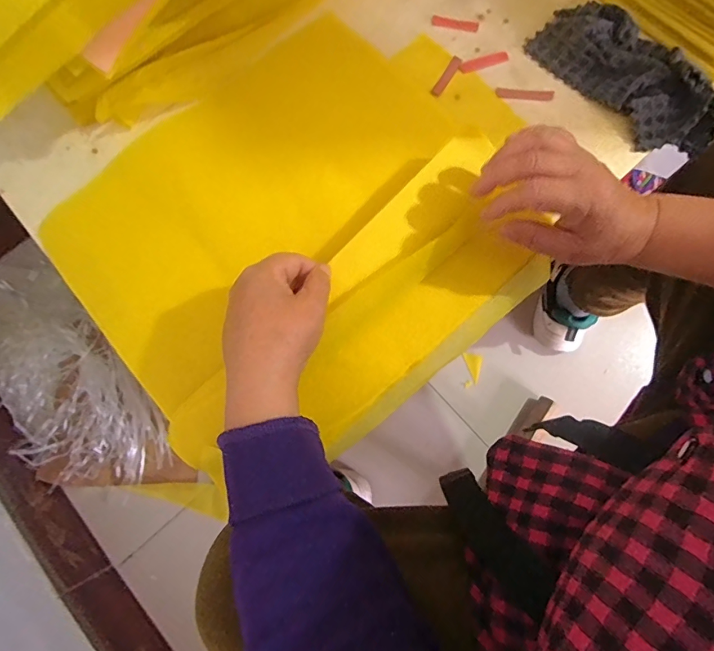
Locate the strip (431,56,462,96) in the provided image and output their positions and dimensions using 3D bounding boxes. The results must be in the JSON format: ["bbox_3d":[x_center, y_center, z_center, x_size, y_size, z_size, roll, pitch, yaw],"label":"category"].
[{"bbox_3d":[0.089,-0.246,0.419,0.010,0.004,0.050,29,78,7],"label":"strip"}]

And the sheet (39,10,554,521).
[{"bbox_3d":[-0.034,-0.099,0.377,0.400,0.050,0.336,-39,80,-9],"label":"sheet"}]

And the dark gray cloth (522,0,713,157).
[{"bbox_3d":[0.258,-0.238,0.398,0.089,0.036,0.188,-39,80,-8],"label":"dark gray cloth"}]

